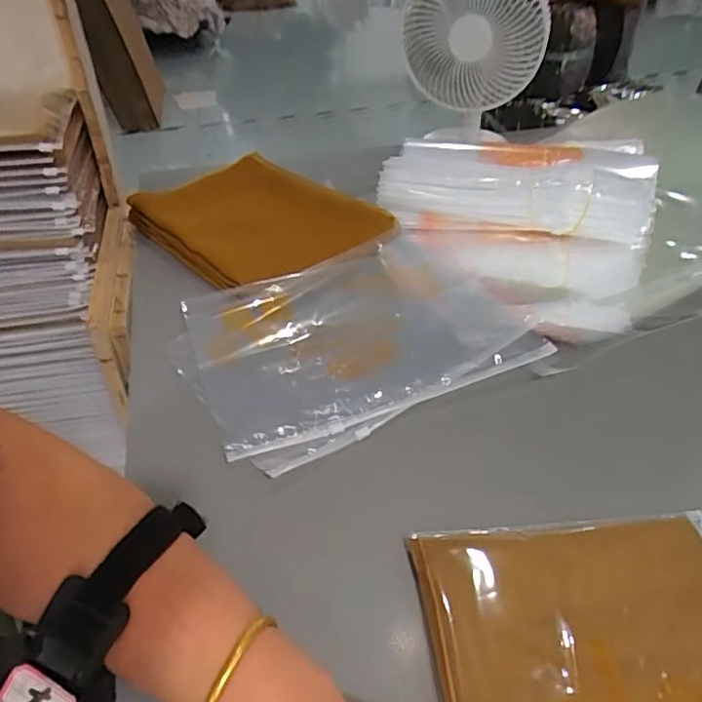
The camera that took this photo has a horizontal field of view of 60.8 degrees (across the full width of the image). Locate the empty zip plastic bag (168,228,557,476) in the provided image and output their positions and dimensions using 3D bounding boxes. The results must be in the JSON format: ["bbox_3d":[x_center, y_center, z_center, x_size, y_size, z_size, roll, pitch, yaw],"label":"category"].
[{"bbox_3d":[0.002,-0.017,0.564,0.301,0.025,0.223,-21,44,-21],"label":"empty zip plastic bag"}]

